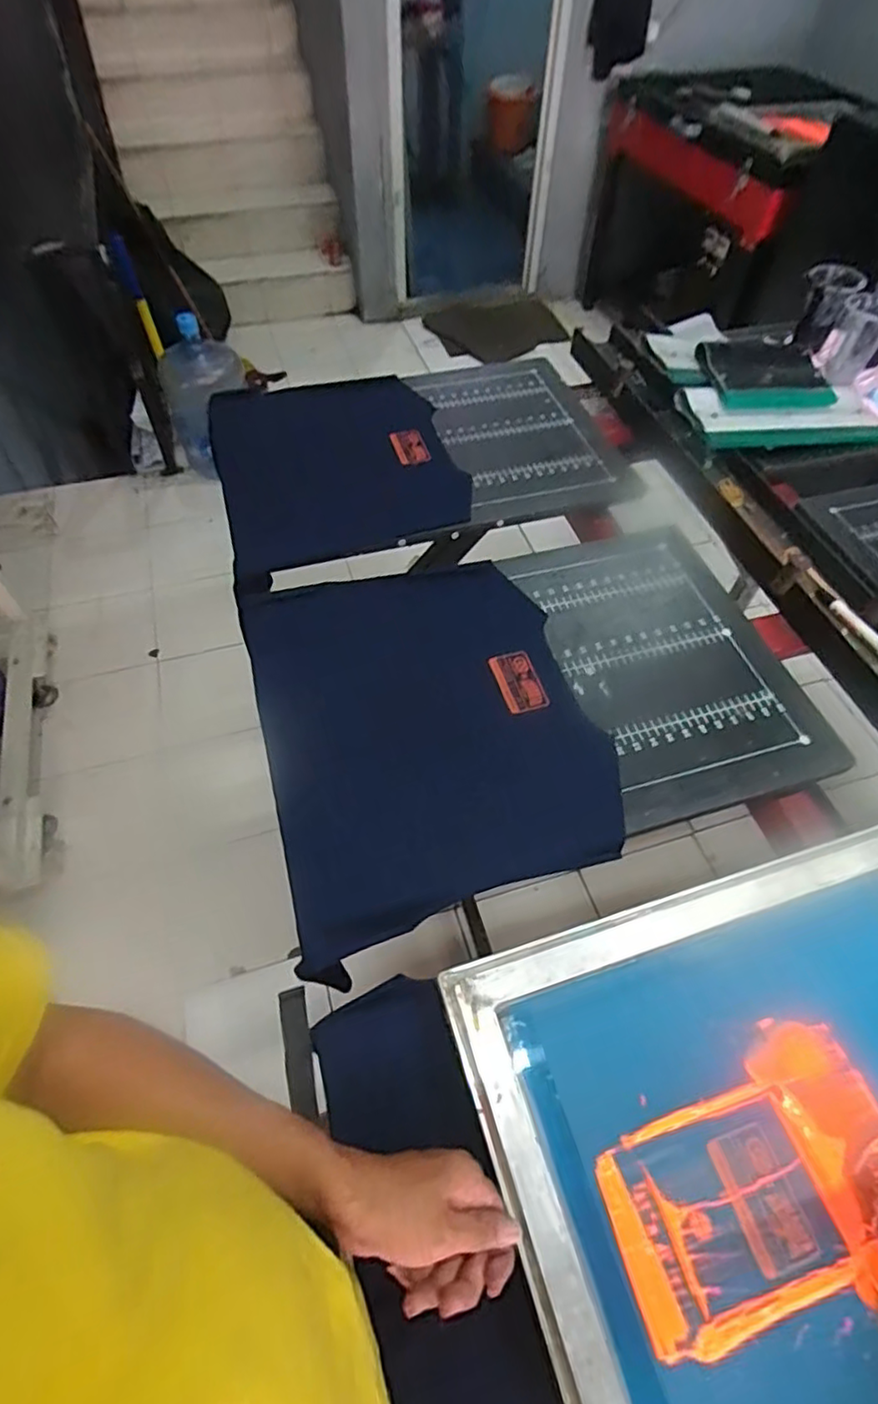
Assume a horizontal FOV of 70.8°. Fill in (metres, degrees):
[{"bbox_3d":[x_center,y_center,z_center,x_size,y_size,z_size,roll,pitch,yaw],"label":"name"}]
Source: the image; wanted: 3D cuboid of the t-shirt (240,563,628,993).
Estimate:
[{"bbox_3d":[-0.016,0.019,0.694,0.359,0.056,0.451,-17,61,-3],"label":"t-shirt"}]

